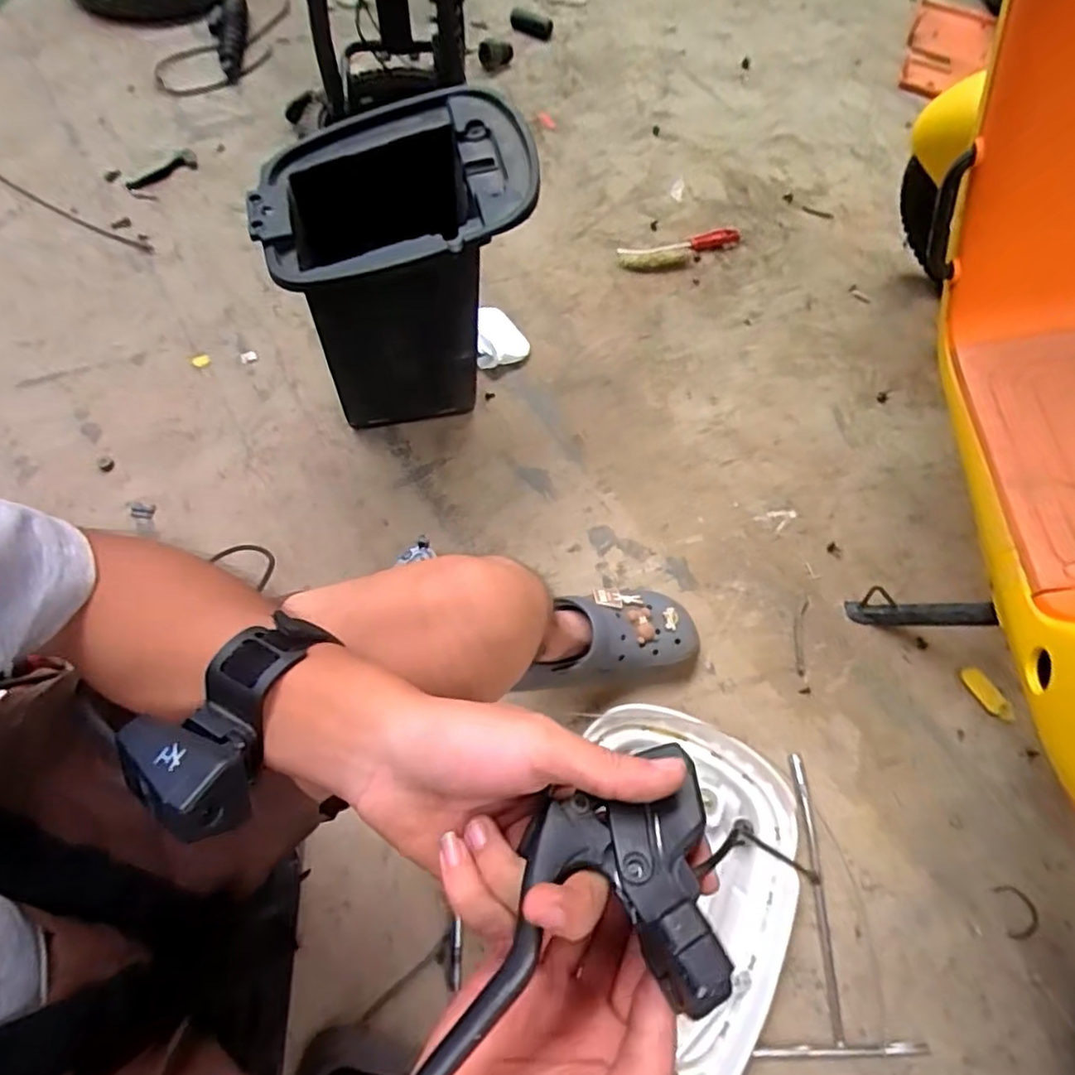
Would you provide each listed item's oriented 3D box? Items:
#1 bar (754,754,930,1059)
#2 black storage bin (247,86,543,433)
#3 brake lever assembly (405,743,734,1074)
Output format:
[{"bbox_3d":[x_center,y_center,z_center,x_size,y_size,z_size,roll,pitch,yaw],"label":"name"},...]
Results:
[{"bbox_3d":[0.302,0.384,0.673,0.166,0.012,0.279,1,64,-1],"label":"bar"},{"bbox_3d":[-0.153,-0.305,0.778,0.284,0.328,0.220,-6,65,-5],"label":"black storage bin"},{"bbox_3d":[0.019,0.151,0.217,0.082,0.045,0.152,15,34,29],"label":"brake lever assembly"}]

